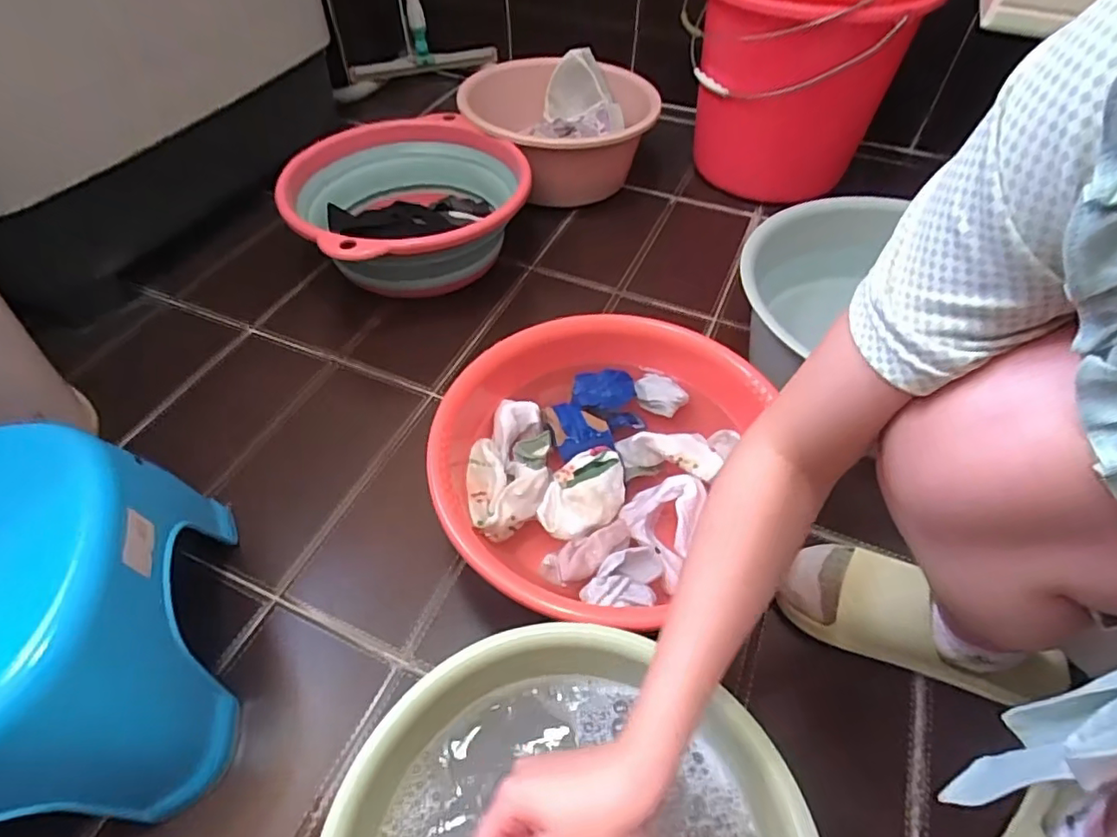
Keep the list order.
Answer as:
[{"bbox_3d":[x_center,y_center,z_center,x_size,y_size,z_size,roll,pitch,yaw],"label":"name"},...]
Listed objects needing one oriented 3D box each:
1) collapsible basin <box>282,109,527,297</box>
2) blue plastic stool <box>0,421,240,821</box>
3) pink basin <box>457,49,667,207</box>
[{"bbox_3d":[-0.215,-0.310,0.886,0.344,0.142,0.324,0,51,0],"label":"collapsible basin"},{"bbox_3d":[-0.406,0.171,0.460,0.209,0.202,0.283,-15,53,-13],"label":"blue plastic stool"},{"bbox_3d":[-0.007,-0.508,1.041,0.329,0.154,0.326,0,51,0],"label":"pink basin"}]

